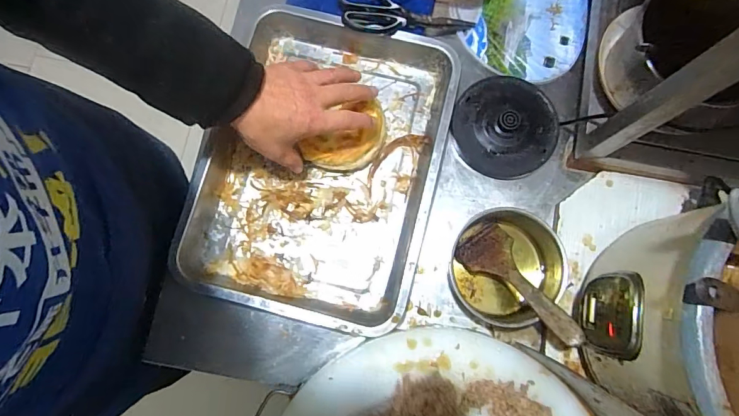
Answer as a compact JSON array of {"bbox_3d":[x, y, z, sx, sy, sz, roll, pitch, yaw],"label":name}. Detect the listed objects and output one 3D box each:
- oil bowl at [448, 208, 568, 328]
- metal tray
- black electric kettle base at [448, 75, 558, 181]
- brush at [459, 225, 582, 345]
[{"bbox_3d":[0.166,0.074,0.528,0.137,0.055,0.141,27,80,4],"label":"oil bowl"},{"bbox_3d":[-0.067,-0.048,0.553,0.300,0.048,0.414,15,79,2],"label":"metal tray"},{"bbox_3d":[0.187,-0.114,0.576,0.135,0.022,0.147,0,79,-1],"label":"black electric kettle base"},{"bbox_3d":[0.182,0.093,0.512,0.067,0.025,0.171,-37,56,-7],"label":"brush"}]

